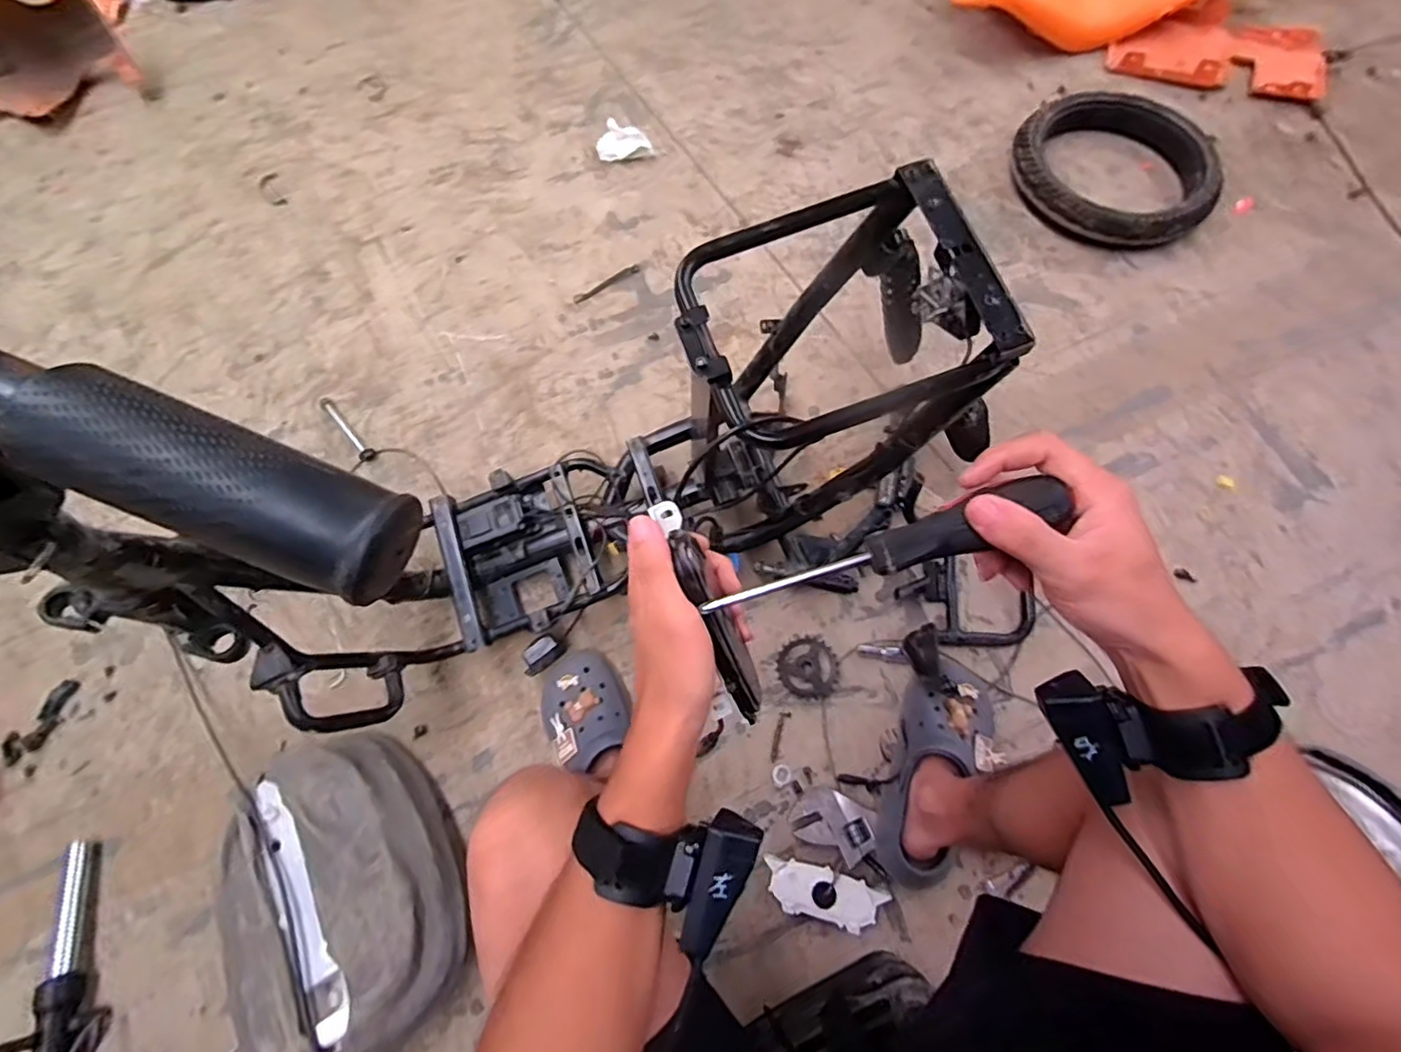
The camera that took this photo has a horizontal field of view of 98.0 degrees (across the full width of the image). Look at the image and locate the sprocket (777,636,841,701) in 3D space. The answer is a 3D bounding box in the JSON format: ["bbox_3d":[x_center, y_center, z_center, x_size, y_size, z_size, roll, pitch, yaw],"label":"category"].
[{"bbox_3d":[0.148,0.194,0.830,0.084,0.014,0.082,0,67,0],"label":"sprocket"}]

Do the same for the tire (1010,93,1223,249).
[{"bbox_3d":[0.765,-0.660,1.135,0.348,0.076,0.334,0,67,0],"label":"tire"}]

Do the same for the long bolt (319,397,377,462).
[{"bbox_3d":[-0.577,-0.158,0.993,0.023,0.016,0.145,-40,73,-15],"label":"long bolt"}]

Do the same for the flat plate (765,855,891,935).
[{"bbox_3d":[0.148,0.440,0.727,0.141,0.015,0.054,14,68,6],"label":"flat plate"}]

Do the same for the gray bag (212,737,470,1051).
[{"bbox_3d":[-0.411,0.409,0.687,0.250,0.090,0.334,-39,73,-12],"label":"gray bag"}]

